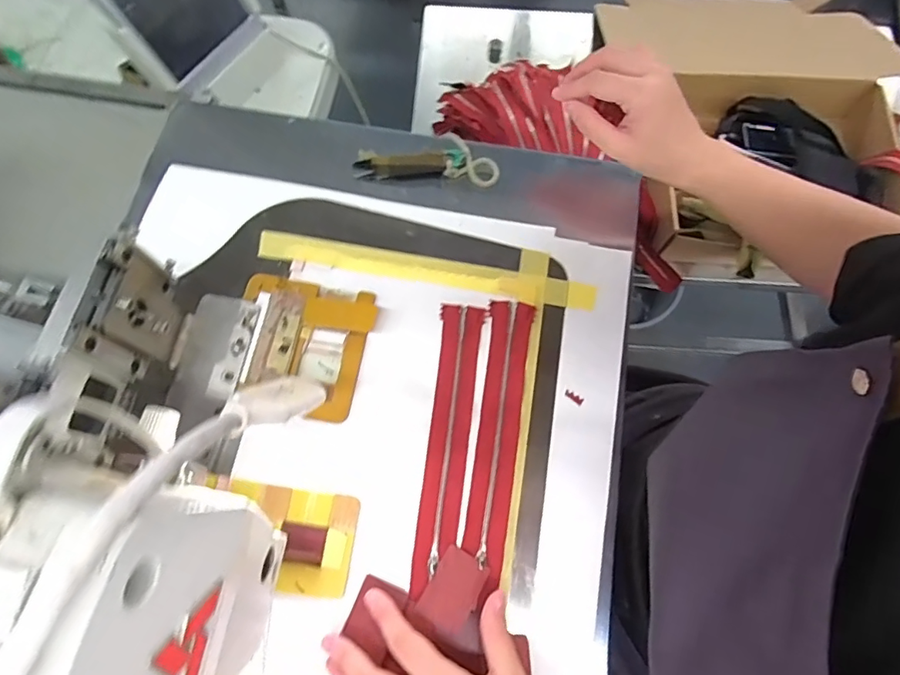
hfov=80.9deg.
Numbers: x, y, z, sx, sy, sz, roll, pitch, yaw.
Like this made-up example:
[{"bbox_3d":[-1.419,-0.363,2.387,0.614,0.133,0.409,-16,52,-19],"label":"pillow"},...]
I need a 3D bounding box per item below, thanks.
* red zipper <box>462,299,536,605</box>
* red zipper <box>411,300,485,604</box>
[{"bbox_3d":[0.038,0.075,0.418,0.033,0.015,0.220,10,74,1],"label":"red zipper"},{"bbox_3d":[-0.001,0.079,0.416,0.032,0.010,0.221,9,73,-3],"label":"red zipper"}]

